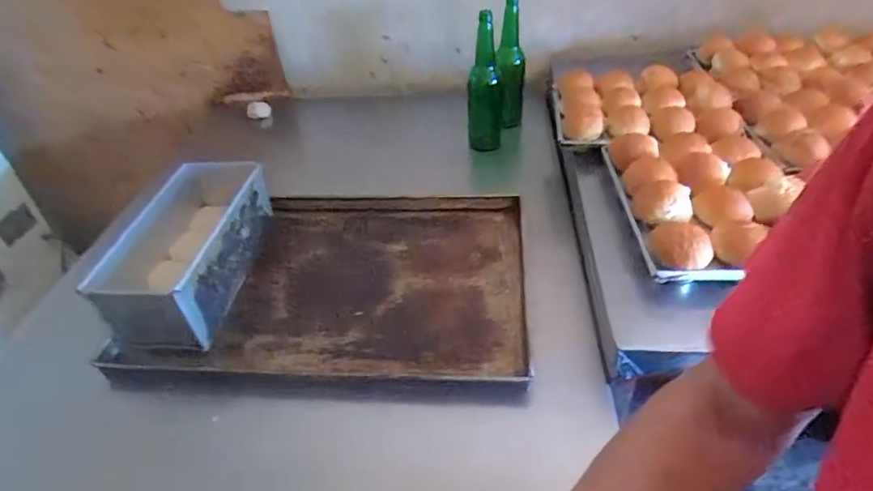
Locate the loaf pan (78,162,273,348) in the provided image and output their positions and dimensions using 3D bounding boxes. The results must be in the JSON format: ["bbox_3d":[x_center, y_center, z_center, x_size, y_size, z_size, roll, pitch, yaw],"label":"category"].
[{"bbox_3d":[-0.398,-0.005,0.866,0.180,0.118,0.356,-1,39,5],"label":"loaf pan"}]

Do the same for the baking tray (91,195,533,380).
[{"bbox_3d":[-0.142,0.046,0.869,0.568,0.029,0.418,2,39,4],"label":"baking tray"}]

